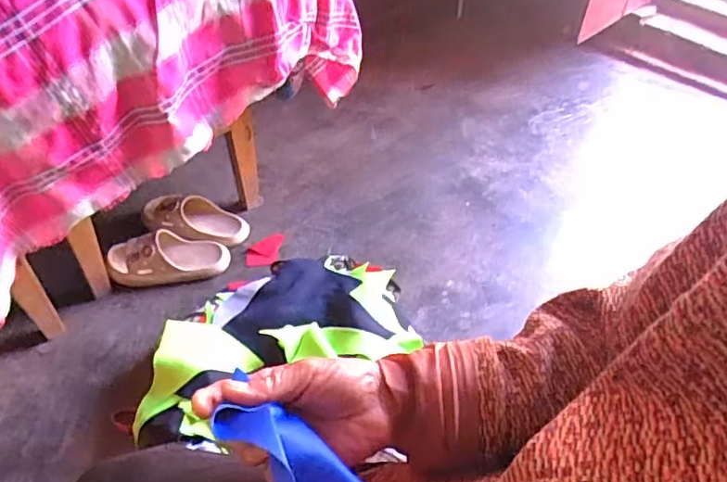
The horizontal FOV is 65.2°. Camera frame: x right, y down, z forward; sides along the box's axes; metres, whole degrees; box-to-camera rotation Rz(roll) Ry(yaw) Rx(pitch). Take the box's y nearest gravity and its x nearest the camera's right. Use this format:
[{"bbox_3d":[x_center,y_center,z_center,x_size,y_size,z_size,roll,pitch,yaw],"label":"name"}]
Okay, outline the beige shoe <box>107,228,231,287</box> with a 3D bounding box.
[{"bbox_3d":[-0.372,0.029,1.084,0.220,0.060,0.092,-5,47,-8],"label":"beige shoe"}]

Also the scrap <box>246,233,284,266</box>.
[{"bbox_3d":[-0.196,0.021,1.151,0.096,0.007,0.051,-30,72,-28],"label":"scrap"}]

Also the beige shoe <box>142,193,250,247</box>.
[{"bbox_3d":[-0.346,-0.050,1.159,0.225,0.058,0.102,6,47,2],"label":"beige shoe"}]

